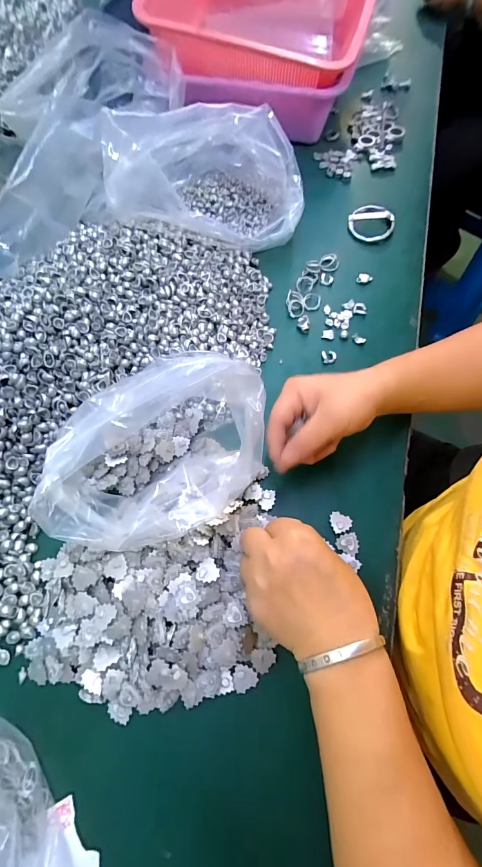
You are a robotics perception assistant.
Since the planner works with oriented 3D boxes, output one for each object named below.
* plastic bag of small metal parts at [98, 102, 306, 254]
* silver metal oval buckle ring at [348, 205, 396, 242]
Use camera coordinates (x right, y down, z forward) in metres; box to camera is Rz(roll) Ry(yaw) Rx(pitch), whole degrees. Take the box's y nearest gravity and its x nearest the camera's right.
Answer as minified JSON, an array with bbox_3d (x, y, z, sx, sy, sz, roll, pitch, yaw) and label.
[{"bbox_3d":[-0.041,-0.321,0.454,0.218,0.105,0.152,-2,66,1],"label":"plastic bag of small metal parts"},{"bbox_3d":[0.172,-0.278,0.479,0.053,0.010,0.055,-31,69,-11],"label":"silver metal oval buckle ring"}]

